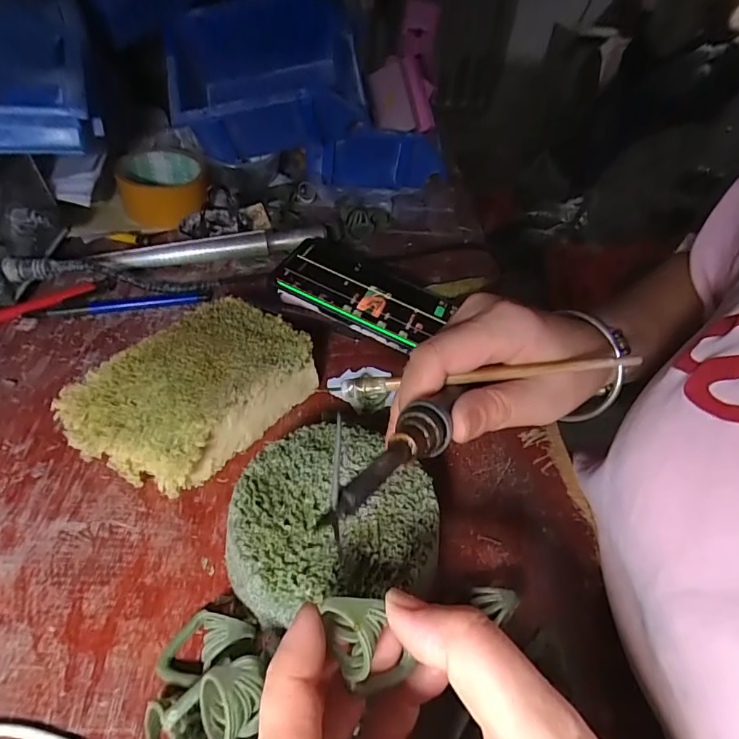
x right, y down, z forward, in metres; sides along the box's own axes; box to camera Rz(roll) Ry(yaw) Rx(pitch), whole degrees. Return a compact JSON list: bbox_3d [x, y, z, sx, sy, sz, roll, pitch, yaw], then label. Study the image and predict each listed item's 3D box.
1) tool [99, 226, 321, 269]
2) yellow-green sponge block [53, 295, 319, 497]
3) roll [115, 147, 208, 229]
[{"bbox_3d":[-0.141,-0.113,0.434,0.197,0.020,0.022,-10,47,-16],"label":"tool"},{"bbox_3d":[-0.109,0.013,0.301,0.095,0.043,0.139,27,49,19],"label":"yellow-green sponge block"},{"bbox_3d":[-0.211,-0.186,0.481,0.081,0.048,0.094,-10,47,-16],"label":"roll"}]

